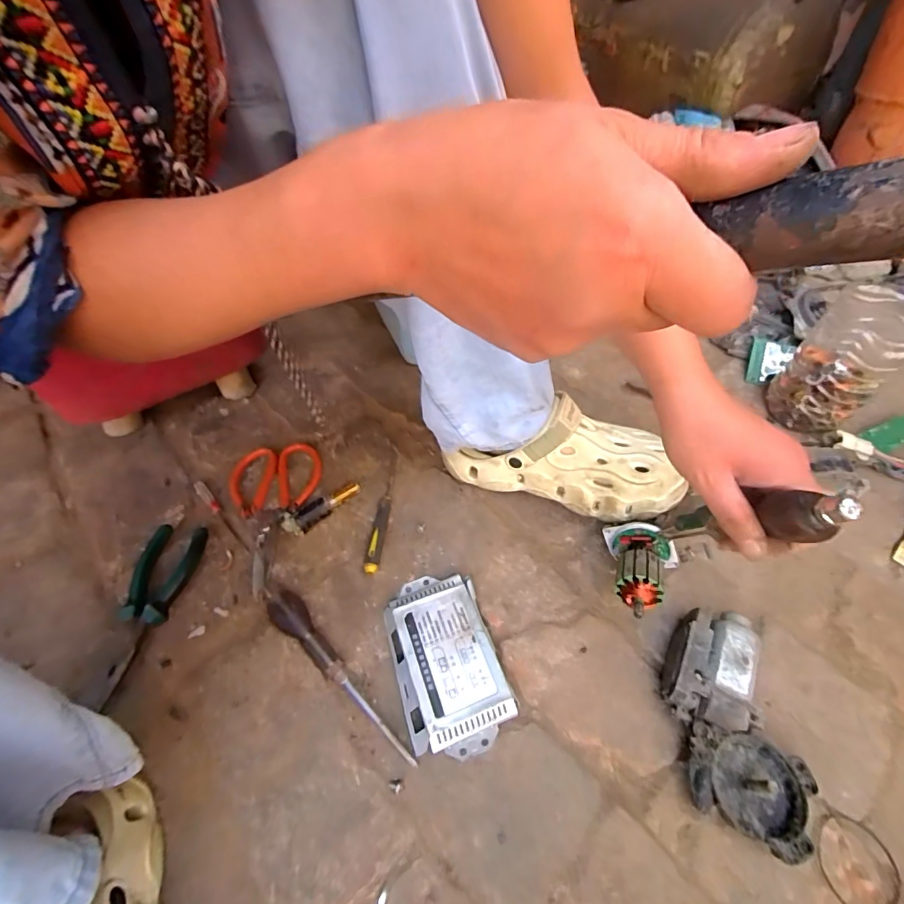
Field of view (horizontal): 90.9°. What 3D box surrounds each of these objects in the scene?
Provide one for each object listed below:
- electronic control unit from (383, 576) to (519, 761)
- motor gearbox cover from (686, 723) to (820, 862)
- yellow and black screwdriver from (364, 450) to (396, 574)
[{"bbox_3d":[-0.008,0.191,0.418,0.093,0.019,0.158,-15,51,-10],"label":"electronic control unit"},{"bbox_3d":[0.229,0.259,0.349,0.085,0.034,0.068,24,58,20],"label":"motor gearbox cover"},{"bbox_3d":[-0.080,0.064,0.523,0.019,0.017,0.166,4,51,6],"label":"yellow and black screwdriver"}]

